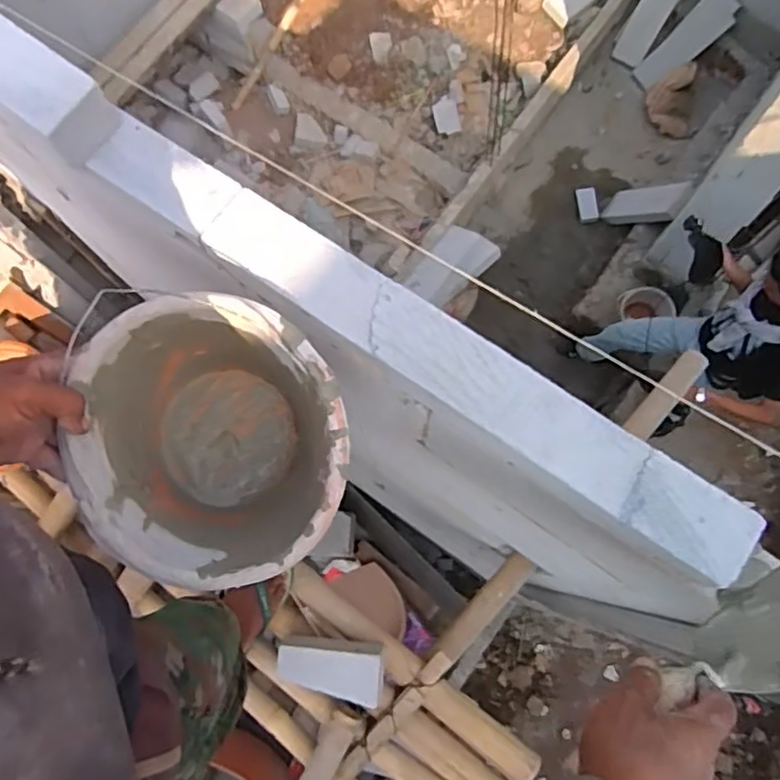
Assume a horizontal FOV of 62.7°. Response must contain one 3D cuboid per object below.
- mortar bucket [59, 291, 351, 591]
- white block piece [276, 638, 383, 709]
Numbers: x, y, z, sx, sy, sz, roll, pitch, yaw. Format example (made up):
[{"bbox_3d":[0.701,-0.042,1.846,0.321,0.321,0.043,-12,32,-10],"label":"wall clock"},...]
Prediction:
[{"bbox_3d":[-0.182,0.050,0.666,0.257,0.220,0.257,0,88,-8],"label":"mortar bucket"},{"bbox_3d":[-0.117,0.537,1.227,0.199,0.040,0.105,5,75,2],"label":"white block piece"}]

